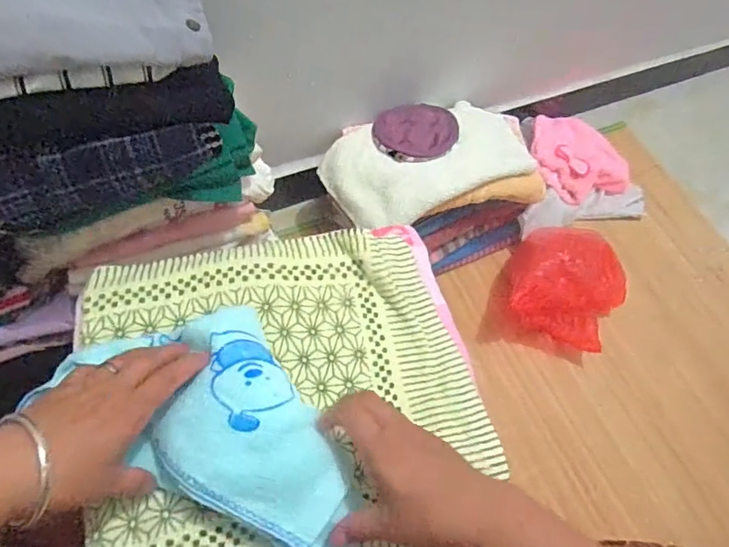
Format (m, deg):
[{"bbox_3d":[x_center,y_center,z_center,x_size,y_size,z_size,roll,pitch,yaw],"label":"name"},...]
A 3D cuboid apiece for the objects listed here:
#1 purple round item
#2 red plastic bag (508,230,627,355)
[{"bbox_3d":[0.084,-0.235,0.800,0.135,0.018,0.135,3,64,-7],"label":"purple round item"},{"bbox_3d":[0.355,0.019,0.846,0.201,0.128,0.175,28,64,6],"label":"red plastic bag"}]

